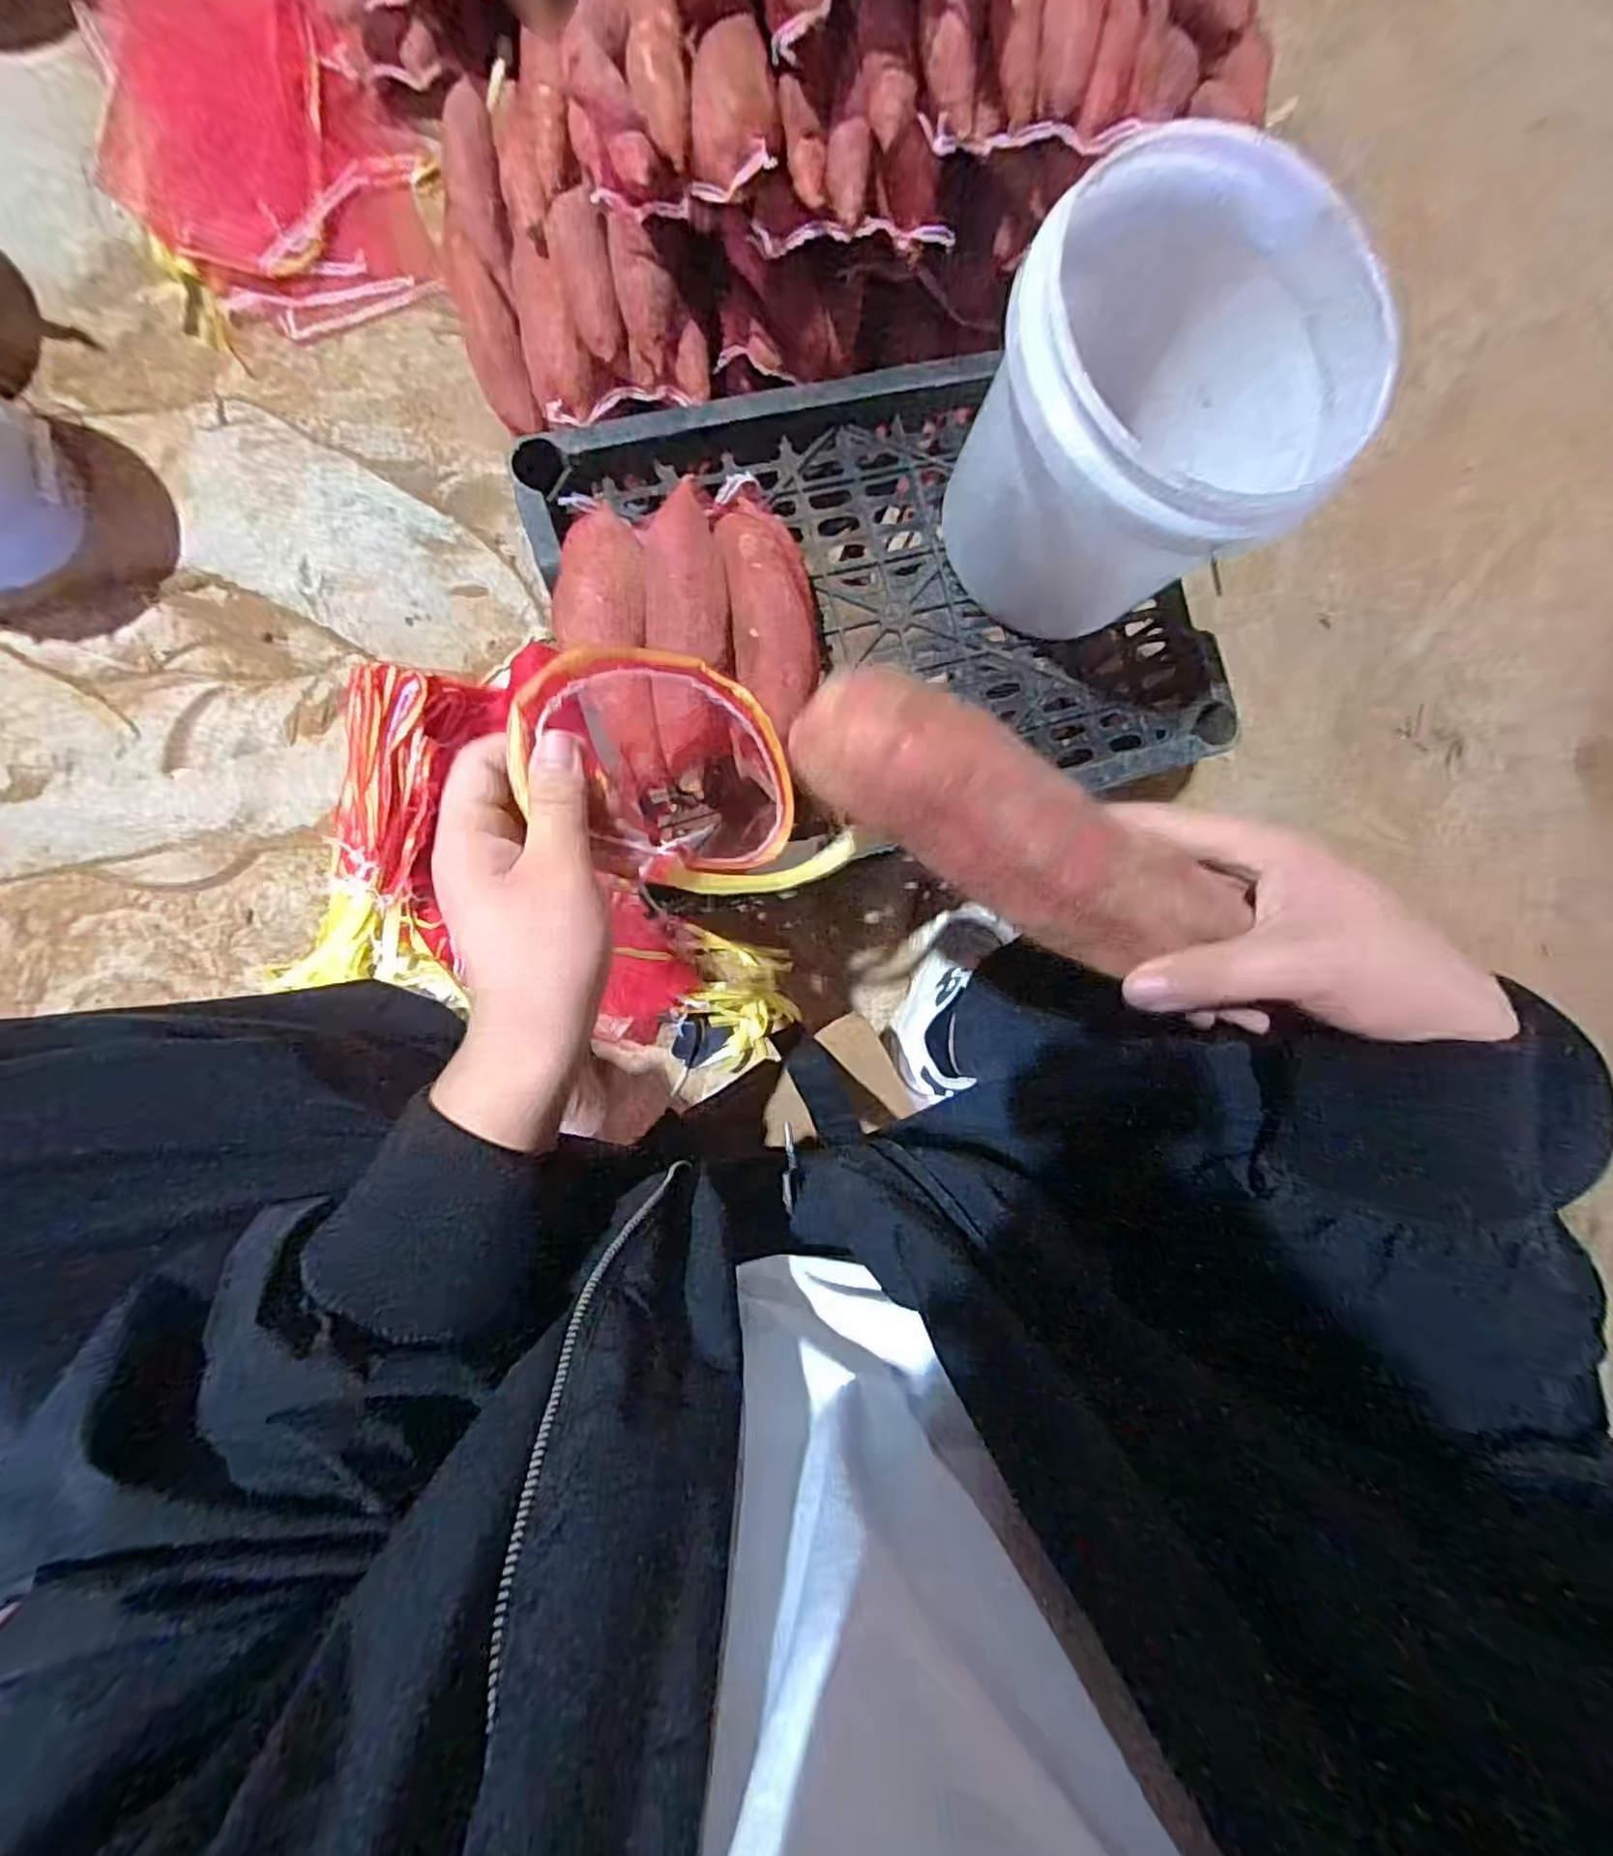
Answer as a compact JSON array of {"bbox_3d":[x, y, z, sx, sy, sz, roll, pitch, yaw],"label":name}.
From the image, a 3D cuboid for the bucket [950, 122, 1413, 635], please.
[{"bbox_3d":[0.205,-0.316,0.438,0.204,0.186,0.189,0,90,-8],"label":"bucket"}]

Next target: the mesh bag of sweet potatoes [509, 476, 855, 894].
[{"bbox_3d":[-0.068,-0.156,0.392,0.155,0.155,0.267,-4,91,-8],"label":"mesh bag of sweet potatoes"}]

